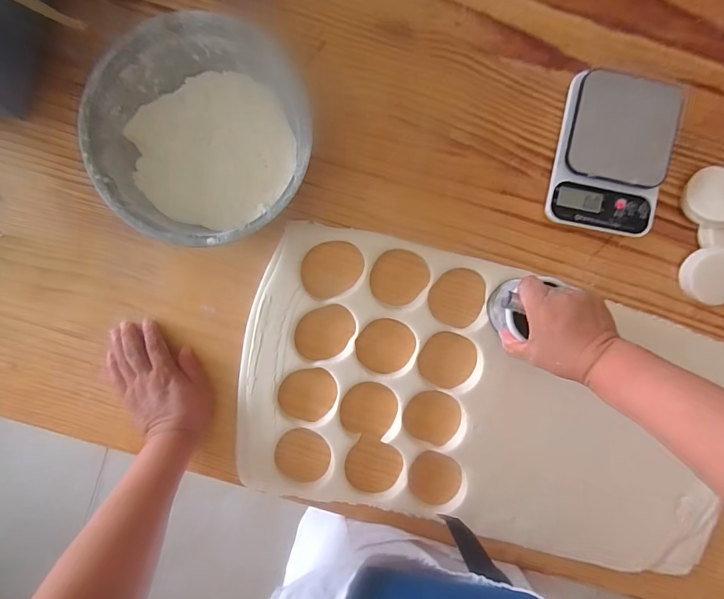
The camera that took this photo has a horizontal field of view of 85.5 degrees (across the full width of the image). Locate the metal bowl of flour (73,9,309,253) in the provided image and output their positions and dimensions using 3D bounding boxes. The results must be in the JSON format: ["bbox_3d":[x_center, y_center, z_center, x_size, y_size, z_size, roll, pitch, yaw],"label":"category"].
[{"bbox_3d":[-0.173,-0.176,0.447,0.229,0.104,0.224,0,93,-3],"label":"metal bowl of flour"}]

